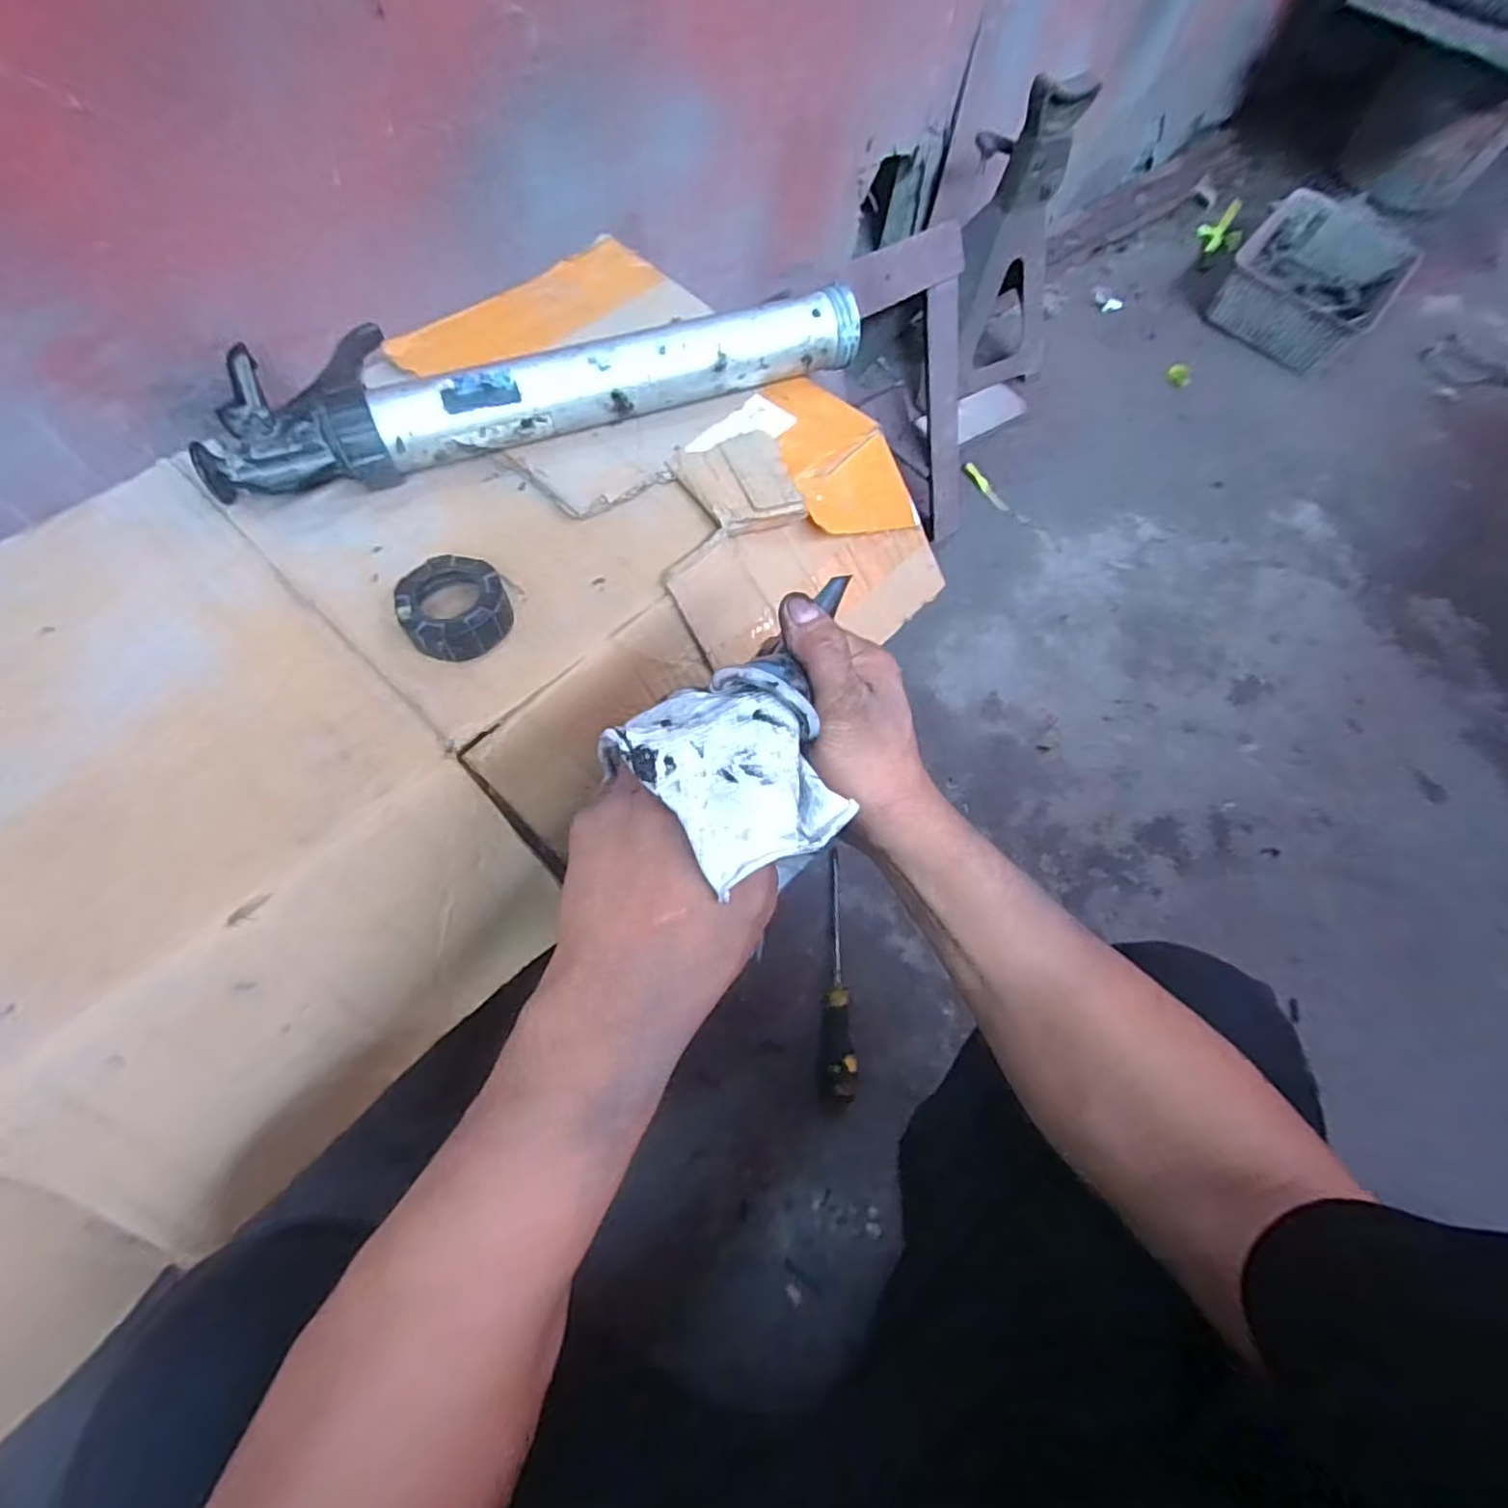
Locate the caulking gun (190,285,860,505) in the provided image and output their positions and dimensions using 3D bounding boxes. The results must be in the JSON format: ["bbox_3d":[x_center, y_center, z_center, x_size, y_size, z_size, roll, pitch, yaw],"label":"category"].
[{"bbox_3d":[-0.169,-0.316,0.516,0.476,0.052,0.177,-20,68,-11],"label":"caulking gun"}]

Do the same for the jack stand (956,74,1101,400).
[{"bbox_3d":[0.373,-0.706,0.966,0.197,0.359,0.183,26,66,5],"label":"jack stand"}]

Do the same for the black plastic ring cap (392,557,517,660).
[{"bbox_3d":[-0.192,-0.095,0.432,0.063,0.029,0.066,1,66,-2],"label":"black plastic ring cap"}]

